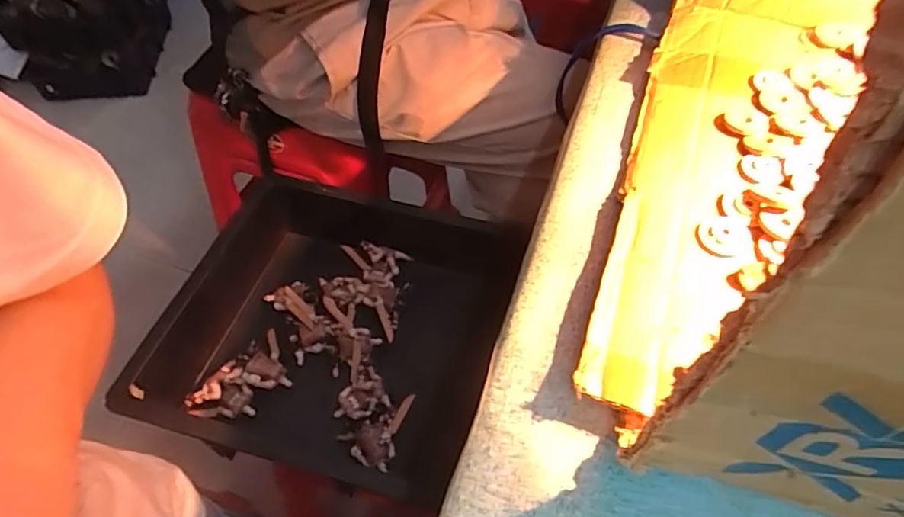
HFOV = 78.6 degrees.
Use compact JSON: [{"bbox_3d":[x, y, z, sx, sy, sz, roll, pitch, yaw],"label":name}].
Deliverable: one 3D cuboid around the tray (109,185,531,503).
[{"bbox_3d":[-0.109,0.083,0.608,0.318,0.118,0.315,13,53,8],"label":"tray"}]

